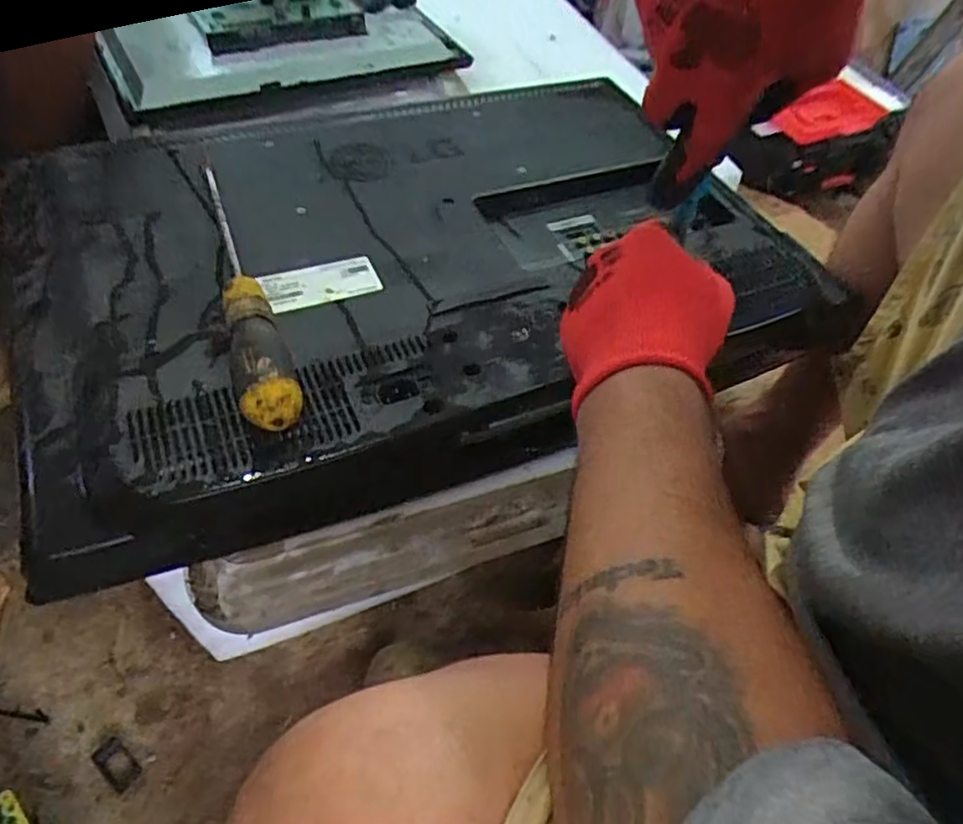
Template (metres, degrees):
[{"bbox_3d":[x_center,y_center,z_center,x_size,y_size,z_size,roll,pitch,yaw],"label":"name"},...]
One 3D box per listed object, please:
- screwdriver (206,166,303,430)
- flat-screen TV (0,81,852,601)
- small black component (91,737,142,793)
[{"bbox_3d":[-0.165,-0.091,0.444,0.034,0.037,0.265,-15,55,-17],"label":"screwdriver"},{"bbox_3d":[-0.062,-0.118,0.528,0.548,0.077,0.385,-16,55,-17],"label":"flat-screen TV"},{"bbox_3d":[-0.349,0.336,0.627,0.048,0.006,0.026,35,57,20],"label":"small black component"}]

